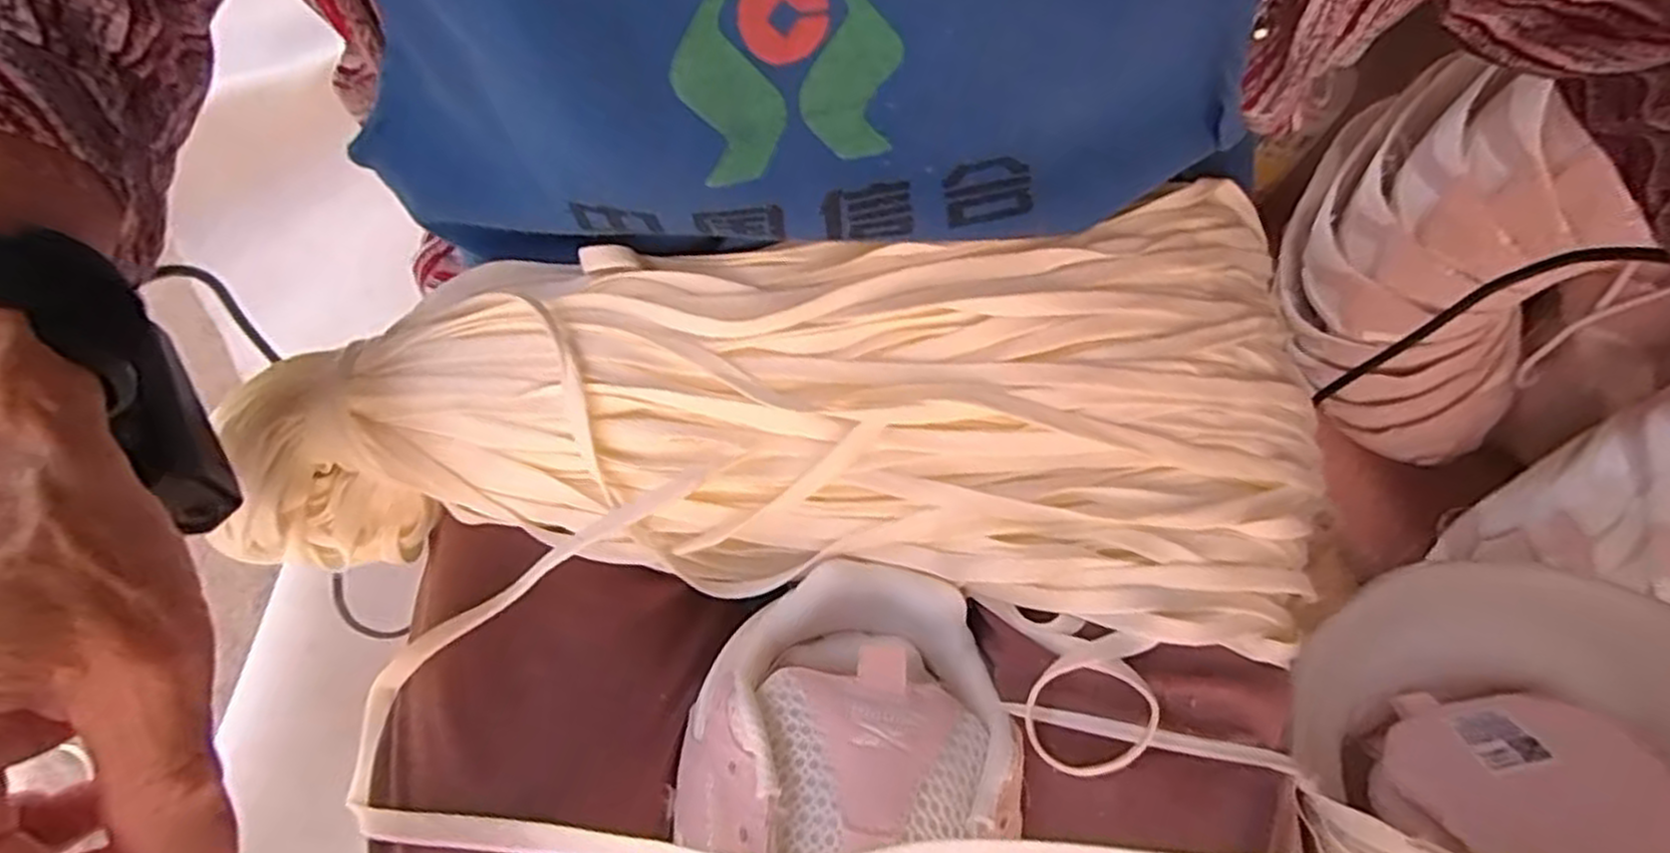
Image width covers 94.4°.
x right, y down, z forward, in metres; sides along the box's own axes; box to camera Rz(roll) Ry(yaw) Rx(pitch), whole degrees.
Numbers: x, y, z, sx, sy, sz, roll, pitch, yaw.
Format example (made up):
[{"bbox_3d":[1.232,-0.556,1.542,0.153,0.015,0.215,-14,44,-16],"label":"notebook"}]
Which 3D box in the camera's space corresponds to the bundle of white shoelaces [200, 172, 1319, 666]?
[{"bbox_3d":[-0.020,-0.007,0.282,0.376,0.054,0.151,1,70,0],"label":"bundle of white shoelaces"}]

